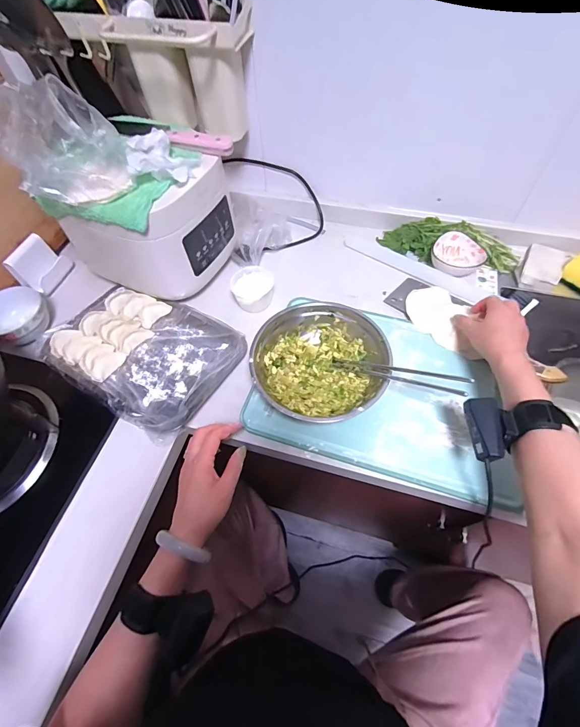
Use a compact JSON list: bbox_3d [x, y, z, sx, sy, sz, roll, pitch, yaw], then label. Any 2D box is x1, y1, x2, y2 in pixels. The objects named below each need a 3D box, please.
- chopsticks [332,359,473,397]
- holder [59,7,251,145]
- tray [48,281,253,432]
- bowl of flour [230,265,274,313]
[{"bbox_3d":[0.142,0.012,0.480,0.196,0.014,0.026,12,56,41],"label":"chopsticks"},{"bbox_3d":[-0.191,-0.466,0.563,0.247,0.140,0.097,11,60,9],"label":"holder"},{"bbox_3d":[-0.238,-0.028,0.571,0.285,0.032,0.206,29,64,18],"label":"tray"},{"bbox_3d":[-0.066,-0.138,0.631,0.068,0.048,0.073,-1,59,2],"label":"bowl of flour"}]

